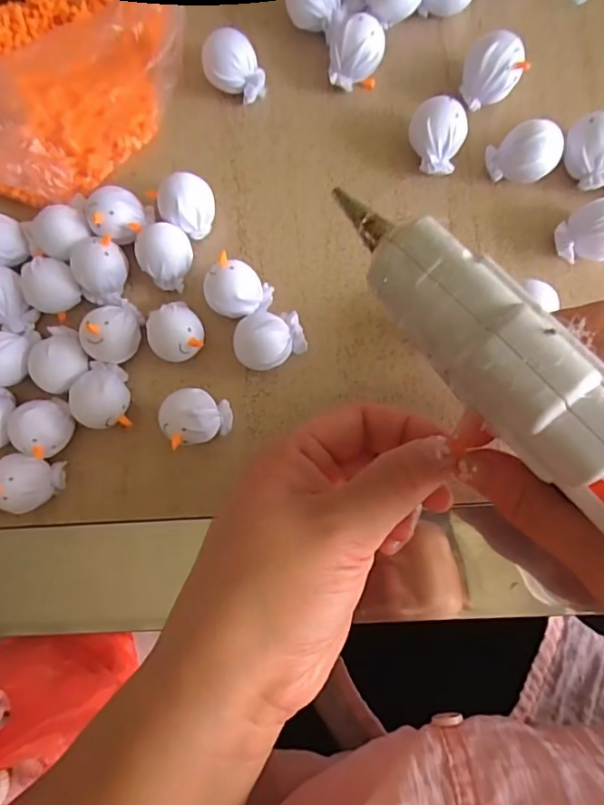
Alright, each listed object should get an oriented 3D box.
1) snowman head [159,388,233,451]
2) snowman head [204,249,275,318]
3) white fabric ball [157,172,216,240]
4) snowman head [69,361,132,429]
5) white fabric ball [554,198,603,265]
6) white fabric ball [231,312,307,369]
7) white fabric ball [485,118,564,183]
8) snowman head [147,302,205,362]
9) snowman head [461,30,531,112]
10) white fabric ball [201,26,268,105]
[{"bbox_3d":[-0.048,0.007,0.237,0.028,0.026,0.024,-15,83,2],"label":"snowman head"},{"bbox_3d":[-0.030,-0.051,0.242,0.026,0.025,0.026,44,88,7],"label":"snowman head"},{"bbox_3d":[-0.053,-0.093,0.248,0.025,0.026,0.023,0,84,4],"label":"white fabric ball"},{"bbox_3d":[-0.092,-0.004,0.241,0.022,0.025,0.031,-6,83,3],"label":"snowman head"},{"bbox_3d":[0.131,-0.075,0.234,0.028,0.025,0.026,0,84,4],"label":"white fabric ball"},{"bbox_3d":[-0.014,-0.028,0.239,0.030,0.025,0.023,-25,82,1],"label":"white fabric ball"},{"bbox_3d":[0.102,-0.114,0.240,0.030,0.026,0.022,24,86,6],"label":"white fabric ball"},{"bbox_3d":[-0.057,-0.031,0.243,0.024,0.023,0.024,0,84,4],"label":"snowman head"},{"bbox_3d":[0.089,-0.155,0.245,0.024,0.027,0.022,0,84,4],"label":"snowman head"},{"bbox_3d":[-0.034,-0.163,0.255,0.026,0.027,0.023,-20,83,2],"label":"white fabric ball"}]

